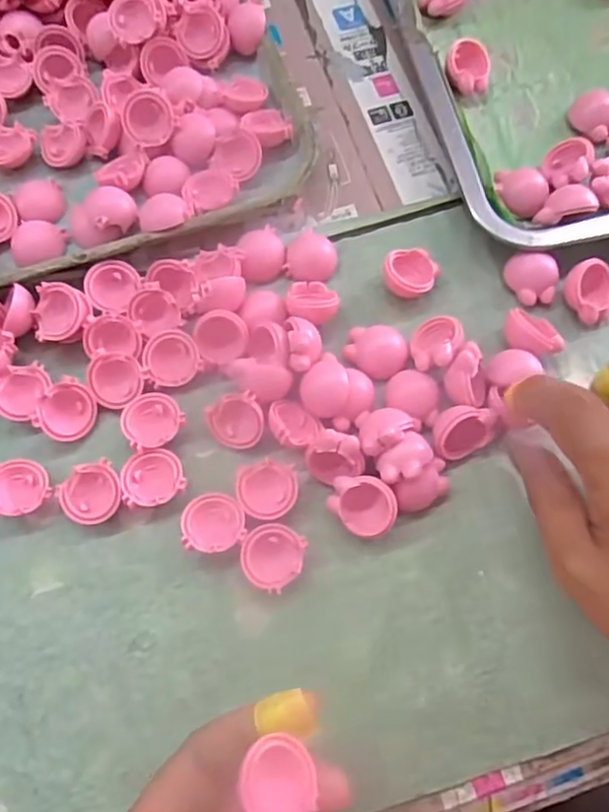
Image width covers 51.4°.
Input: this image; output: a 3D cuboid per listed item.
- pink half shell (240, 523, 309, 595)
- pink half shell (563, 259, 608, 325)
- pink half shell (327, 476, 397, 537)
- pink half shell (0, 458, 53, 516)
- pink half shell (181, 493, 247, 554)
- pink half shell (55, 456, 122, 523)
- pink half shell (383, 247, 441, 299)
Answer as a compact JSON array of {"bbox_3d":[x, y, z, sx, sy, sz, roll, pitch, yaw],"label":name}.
[{"bbox_3d":[-0.015,0.072,0.304,0.029,0.013,0.029,0,72,-1],"label":"pink half shell"},{"bbox_3d":[0.156,-0.062,0.346,0.030,0.021,0.028,0,72,-1],"label":"pink half shell"},{"bbox_3d":[0.029,0.047,0.307,0.033,0.011,0.029,40,108,7],"label":"pink half shell"},{"bbox_3d":[-0.141,0.040,0.310,0.029,0.010,0.030,5,59,-17],"label":"pink half shell"},{"bbox_3d":[-0.043,0.057,0.307,0.029,0.019,0.028,-8,72,-3],"label":"pink half shell"},{"bbox_3d":[-0.104,0.043,0.311,0.029,0.016,0.030,0,72,-1],"label":"pink half shell"},{"bbox_3d":[0.058,-0.072,0.351,0.028,0.019,0.030,0,72,-1],"label":"pink half shell"}]

